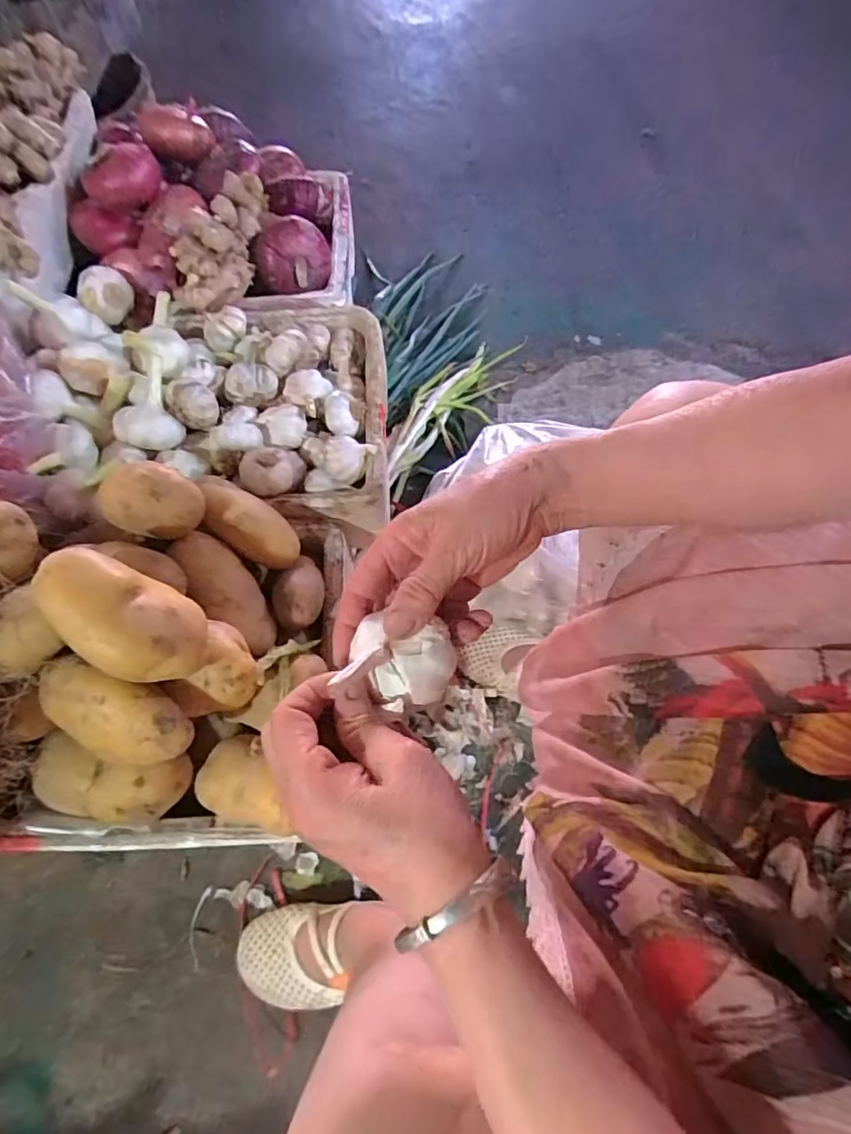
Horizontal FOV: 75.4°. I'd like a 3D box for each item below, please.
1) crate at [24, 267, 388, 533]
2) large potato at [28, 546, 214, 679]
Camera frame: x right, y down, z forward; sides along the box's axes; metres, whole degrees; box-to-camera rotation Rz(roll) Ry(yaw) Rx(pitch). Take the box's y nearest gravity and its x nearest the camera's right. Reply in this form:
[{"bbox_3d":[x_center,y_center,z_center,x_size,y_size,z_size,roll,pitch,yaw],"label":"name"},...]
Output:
[{"bbox_3d":[-0.244,-0.198,0.646,0.396,0.133,0.293,4,63,-8],"label":"crate"},{"bbox_3d":[-0.221,0.041,0.398,0.116,0.058,0.071,34,46,-22],"label":"large potato"}]

